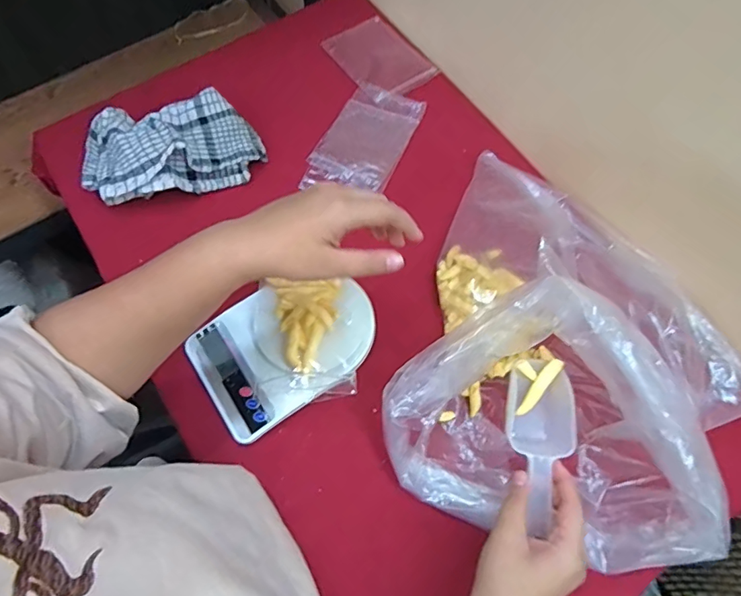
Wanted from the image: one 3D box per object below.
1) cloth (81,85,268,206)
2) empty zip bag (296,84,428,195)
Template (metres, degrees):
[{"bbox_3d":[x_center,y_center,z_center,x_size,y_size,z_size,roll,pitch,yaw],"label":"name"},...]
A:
[{"bbox_3d":[-0.236,-0.179,0.582,0.198,0.053,0.119,-15,68,-5],"label":"cloth"},{"bbox_3d":[-0.007,-0.197,0.620,0.102,0.007,0.170,25,71,11],"label":"empty zip bag"}]

